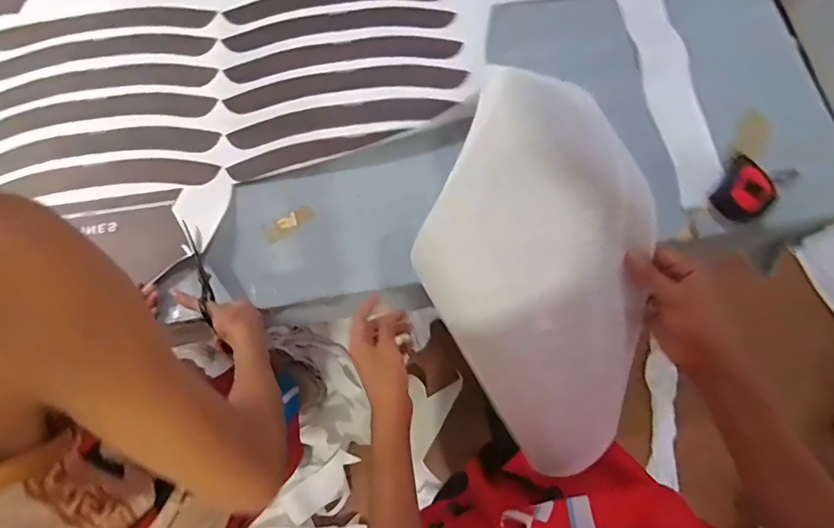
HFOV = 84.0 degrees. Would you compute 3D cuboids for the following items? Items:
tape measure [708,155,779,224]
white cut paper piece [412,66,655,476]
[{"bbox_3d":[0.529,-0.119,0.752,0.087,0.048,0.087,-39,77,-9],"label":"tape measure"},{"bbox_3d":[0.126,0.037,0.459,0.209,0.039,0.415,-14,110,-2],"label":"white cut paper piece"}]

